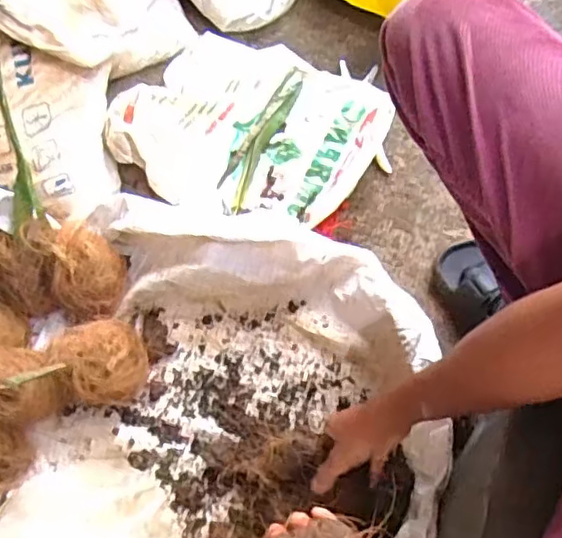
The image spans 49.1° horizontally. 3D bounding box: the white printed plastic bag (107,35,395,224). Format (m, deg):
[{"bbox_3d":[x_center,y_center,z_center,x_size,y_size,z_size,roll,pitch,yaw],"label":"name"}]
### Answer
[{"bbox_3d":[-0.035,-0.198,0.841,0.335,0.095,0.280,21,71,10],"label":"white printed plastic bag"}]

